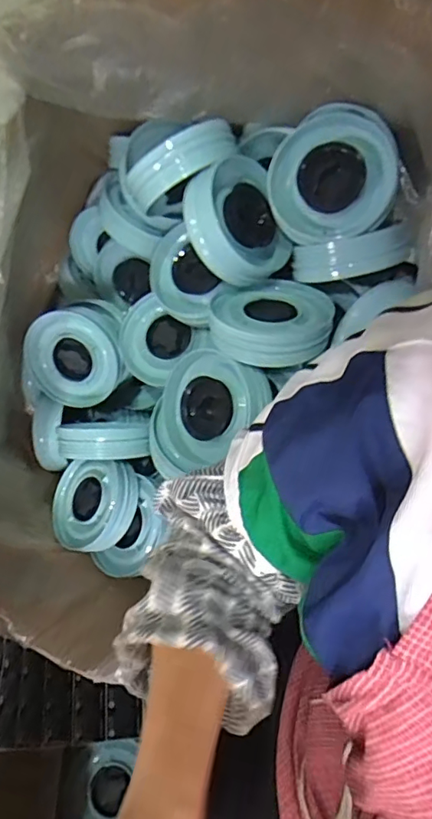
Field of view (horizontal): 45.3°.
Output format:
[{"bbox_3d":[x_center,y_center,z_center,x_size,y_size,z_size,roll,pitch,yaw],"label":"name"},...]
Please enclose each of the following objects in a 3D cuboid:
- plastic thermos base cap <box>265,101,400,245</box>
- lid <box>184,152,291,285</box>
[{"bbox_3d":[0.125,-0.260,0.569,0.136,0.054,0.148,0,88,15],"label":"plastic thermos base cap"},{"bbox_3d":[0.023,-0.209,0.579,0.104,0.131,0.049,-28,14,-37],"label":"lid"}]

